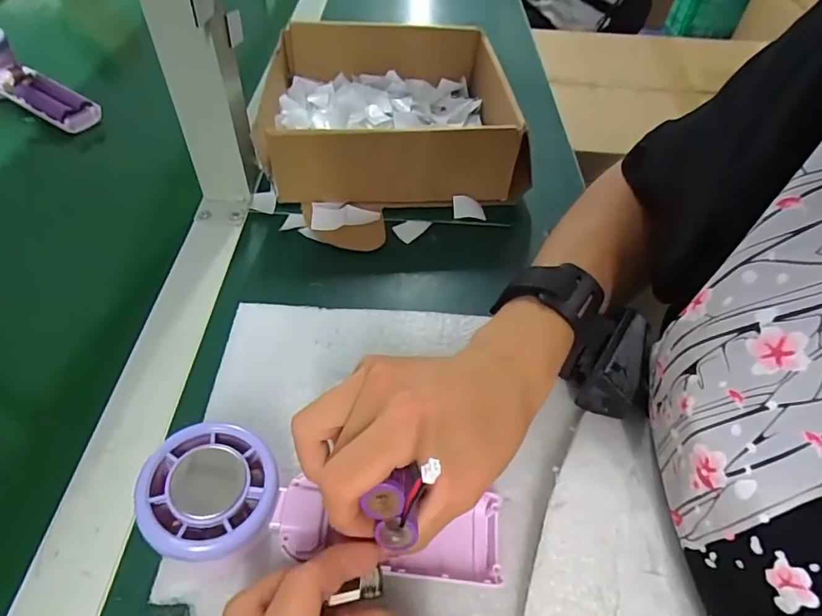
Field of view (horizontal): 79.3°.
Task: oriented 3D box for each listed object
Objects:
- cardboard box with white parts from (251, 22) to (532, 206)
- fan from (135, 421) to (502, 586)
[{"bbox_3d":[-0.021,-0.191,0.473,0.225,0.084,0.221,-2,52,-8],"label":"cardboard box with white parts"},{"bbox_3d":[-0.035,0.095,0.229,0.165,0.023,0.051,21,45,-19],"label":"fan"}]

